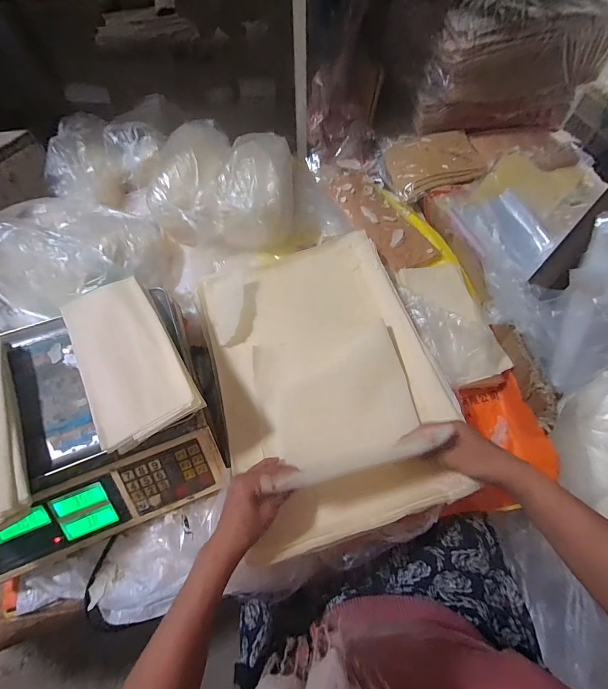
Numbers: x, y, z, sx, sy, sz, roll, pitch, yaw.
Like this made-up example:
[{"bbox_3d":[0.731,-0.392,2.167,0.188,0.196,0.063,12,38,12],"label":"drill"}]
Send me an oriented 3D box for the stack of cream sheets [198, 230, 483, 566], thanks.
[{"bbox_3d":[0.029,0.033,0.542,0.336,0.045,0.481,-16,63,-5],"label":"stack of cream sheets"}]

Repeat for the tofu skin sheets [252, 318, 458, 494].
[{"bbox_3d":[0.052,0.082,0.517,0.239,0.049,0.221,-11,62,-5],"label":"tofu skin sheets"}]

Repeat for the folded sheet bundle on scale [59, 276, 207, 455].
[{"bbox_3d":[-0.242,0.009,0.444,0.120,0.020,0.252,-30,65,-14],"label":"folded sheet bundle on scale"}]

